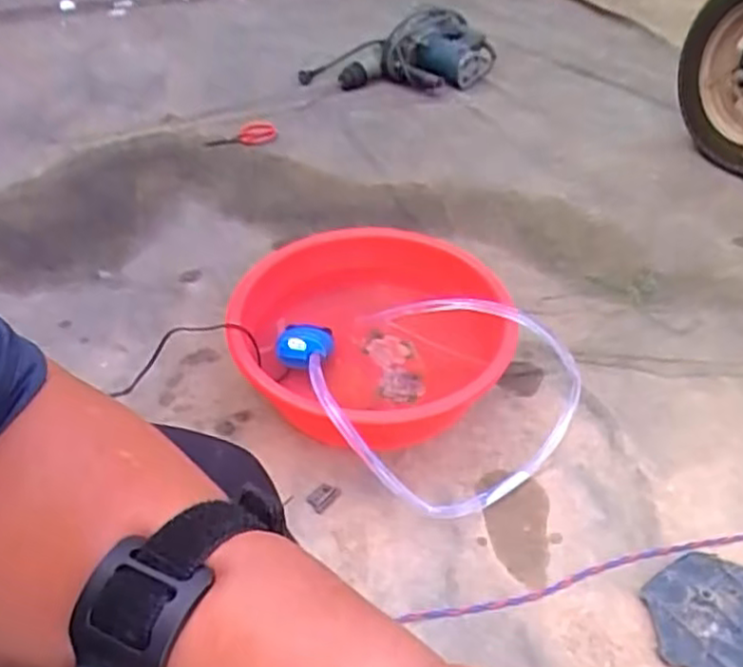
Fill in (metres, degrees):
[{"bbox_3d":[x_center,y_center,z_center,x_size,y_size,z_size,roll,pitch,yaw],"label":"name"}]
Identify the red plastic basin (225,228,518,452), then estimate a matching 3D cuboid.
[{"bbox_3d":[-0.005,0.017,1.044,0.369,0.163,0.390,-1,42,1],"label":"red plastic basin"}]

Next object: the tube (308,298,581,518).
[{"bbox_3d":[0.095,0.068,0.985,0.323,0.145,0.337,-1,42,1],"label":"tube"}]

